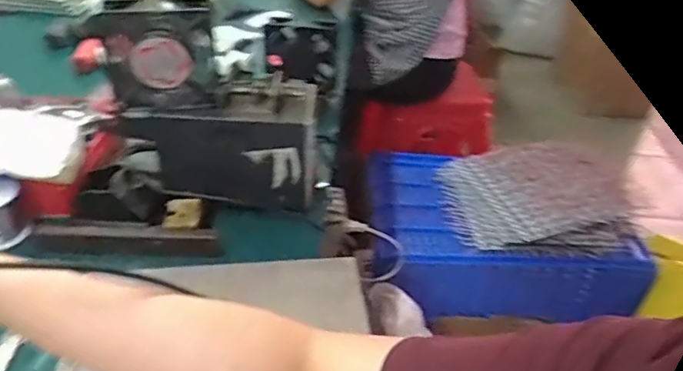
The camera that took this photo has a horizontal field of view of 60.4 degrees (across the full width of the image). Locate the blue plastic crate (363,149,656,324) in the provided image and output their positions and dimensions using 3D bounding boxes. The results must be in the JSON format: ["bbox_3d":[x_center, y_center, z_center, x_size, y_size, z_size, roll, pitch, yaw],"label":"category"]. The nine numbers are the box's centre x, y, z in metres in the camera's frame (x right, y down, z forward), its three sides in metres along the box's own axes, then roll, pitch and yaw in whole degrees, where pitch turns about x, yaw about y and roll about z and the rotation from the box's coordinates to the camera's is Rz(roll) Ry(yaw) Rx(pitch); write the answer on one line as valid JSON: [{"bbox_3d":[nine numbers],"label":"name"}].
[{"bbox_3d":[0.359,0.110,1.388,0.593,0.173,0.461,-2,36,-9],"label":"blue plastic crate"}]

